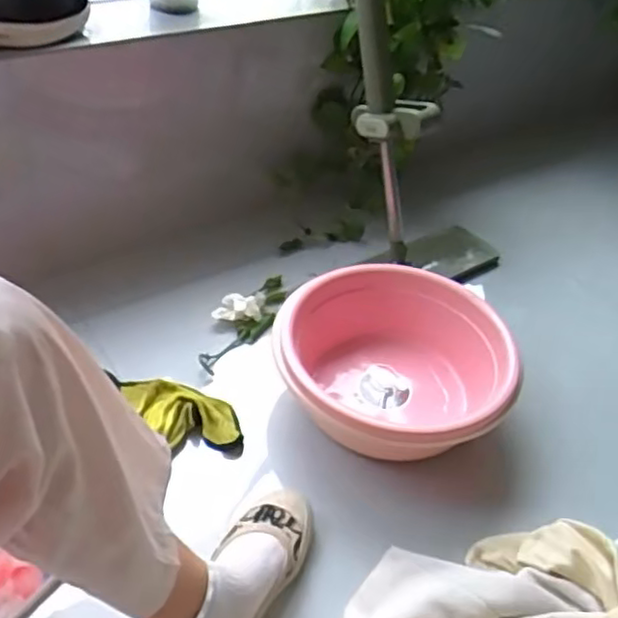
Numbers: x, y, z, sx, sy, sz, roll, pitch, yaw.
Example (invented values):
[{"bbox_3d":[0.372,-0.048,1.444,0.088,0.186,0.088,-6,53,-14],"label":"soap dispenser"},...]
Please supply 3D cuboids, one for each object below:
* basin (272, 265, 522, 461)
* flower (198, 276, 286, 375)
[{"bbox_3d":[0.115,0.089,0.914,0.305,0.143,0.293,4,40,-3],"label":"basin"},{"bbox_3d":[-0.105,0.014,1.032,0.085,0.031,0.227,19,42,14],"label":"flower"}]

